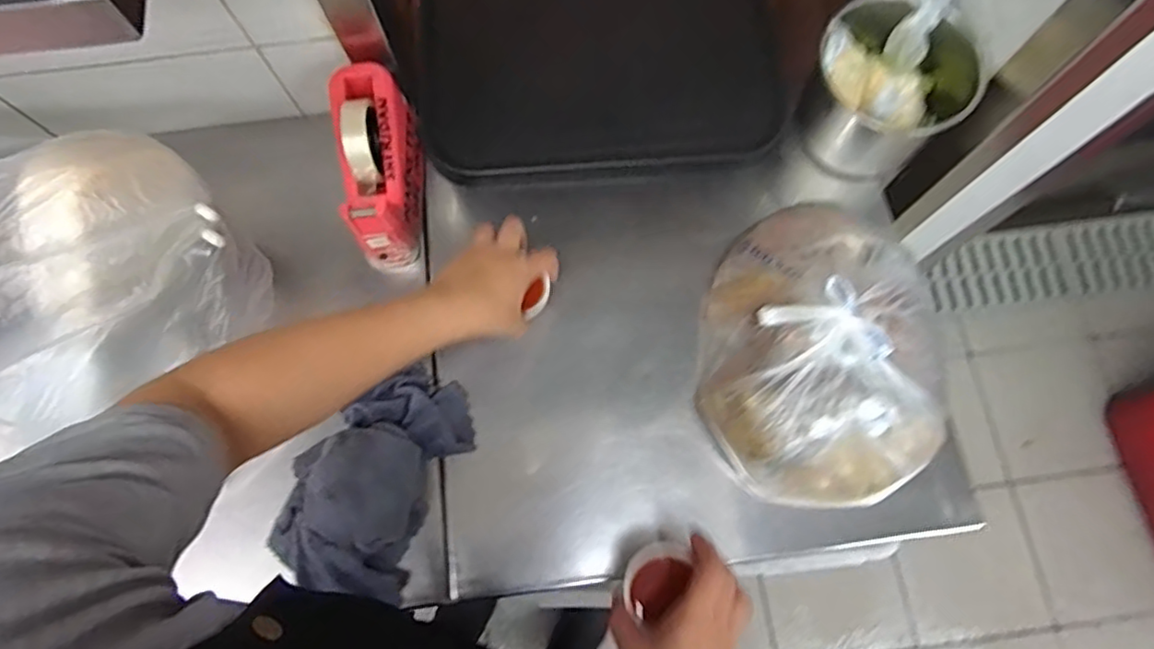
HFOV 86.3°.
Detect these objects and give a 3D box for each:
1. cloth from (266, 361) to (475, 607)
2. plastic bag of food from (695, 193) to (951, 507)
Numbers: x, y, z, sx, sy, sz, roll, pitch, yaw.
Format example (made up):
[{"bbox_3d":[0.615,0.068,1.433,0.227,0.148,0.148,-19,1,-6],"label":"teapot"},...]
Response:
[{"bbox_3d":[-0.213,0.152,0.636,0.156,0.064,0.241,22,75,8],"label":"cloth"},{"bbox_3d":[0.246,0.021,0.614,0.224,0.109,0.297,1,74,2],"label":"plastic bag of food"}]

